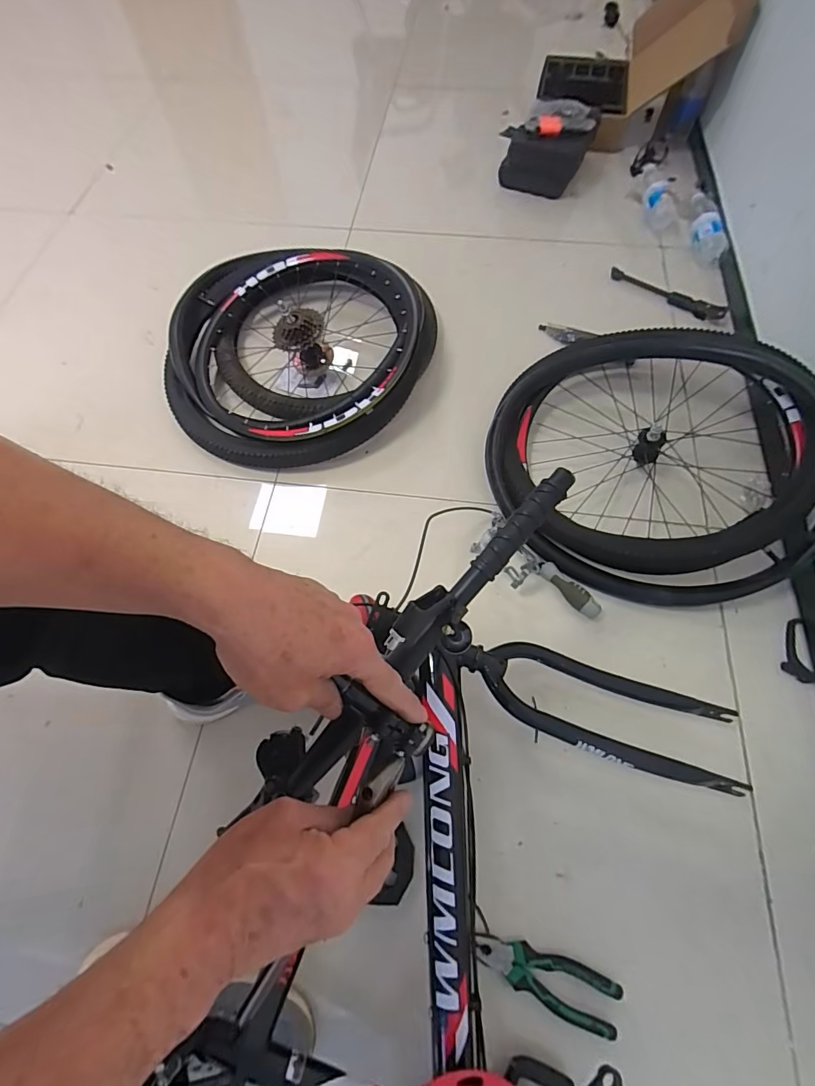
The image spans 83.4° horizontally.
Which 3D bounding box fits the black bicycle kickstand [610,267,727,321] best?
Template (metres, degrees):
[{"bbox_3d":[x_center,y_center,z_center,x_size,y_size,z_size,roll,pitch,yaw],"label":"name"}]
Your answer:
[{"bbox_3d":[0.582,-0.561,1.027,0.265,0.030,0.040,32,72,14],"label":"black bicycle kickstand"}]

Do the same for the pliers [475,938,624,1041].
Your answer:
[{"bbox_3d":[0.164,0.523,0.545,0.168,0.014,0.053,17,66,10],"label":"pliers"}]

